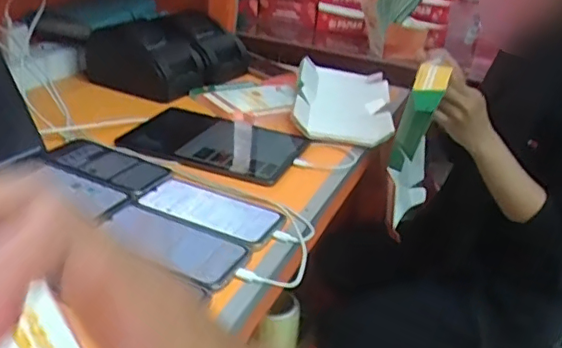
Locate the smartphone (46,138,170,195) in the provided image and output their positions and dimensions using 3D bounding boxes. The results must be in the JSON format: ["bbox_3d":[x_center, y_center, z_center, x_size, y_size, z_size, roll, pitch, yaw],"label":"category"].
[{"bbox_3d":[-0.235,-0.015,0.774,0.178,0.010,0.088,16,29,18],"label":"smartphone"}]

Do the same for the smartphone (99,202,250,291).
[{"bbox_3d":[-0.115,0.069,0.624,0.164,0.009,0.072,20,30,25],"label":"smartphone"}]

